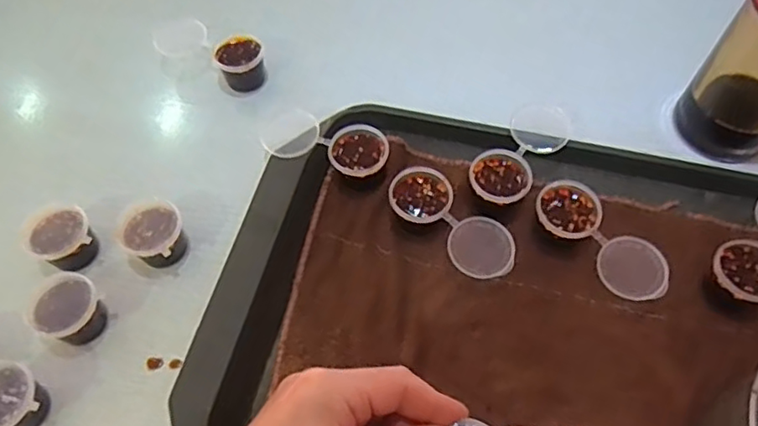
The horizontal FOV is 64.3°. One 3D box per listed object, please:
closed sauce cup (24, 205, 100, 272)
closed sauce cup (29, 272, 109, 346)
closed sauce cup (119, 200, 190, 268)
[{"bbox_3d":[-0.204,0.019,0.391,0.039,0.032,0.038,-1,59,1],"label":"closed sauce cup"},{"bbox_3d":[-0.188,0.059,0.369,0.041,0.033,0.036,22,62,14],"label":"closed sauce cup"},{"bbox_3d":[-0.144,0.016,0.393,0.044,0.029,0.038,36,66,21],"label":"closed sauce cup"}]

